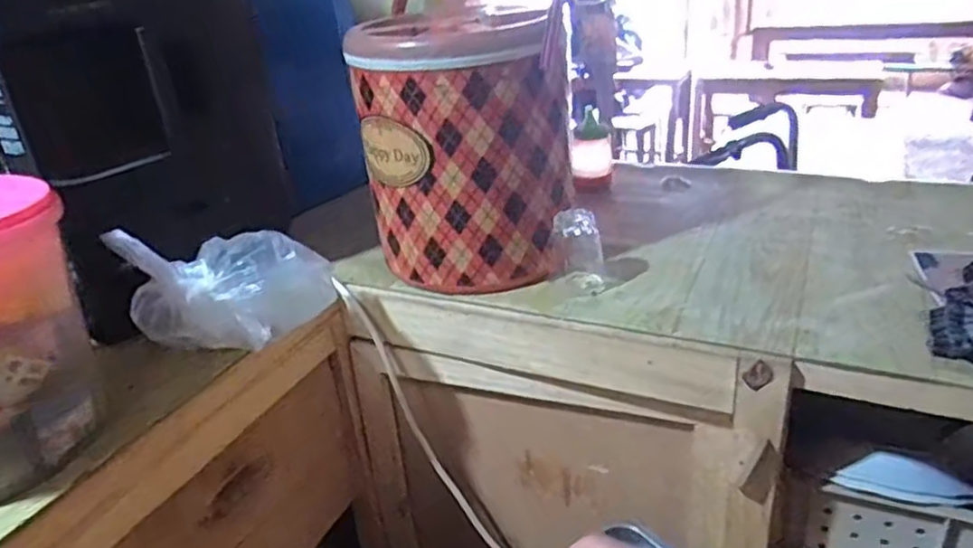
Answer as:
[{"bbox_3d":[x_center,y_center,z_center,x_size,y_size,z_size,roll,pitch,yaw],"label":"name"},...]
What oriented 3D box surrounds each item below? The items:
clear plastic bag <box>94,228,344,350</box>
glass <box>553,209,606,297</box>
[{"bbox_3d":[-0.282,0.019,0.788,0.217,0.137,0.113,-16,31,-19],"label":"clear plastic bag"},{"bbox_3d":[0.115,-0.026,0.865,0.063,0.099,0.061,-1,29,7],"label":"glass"}]

